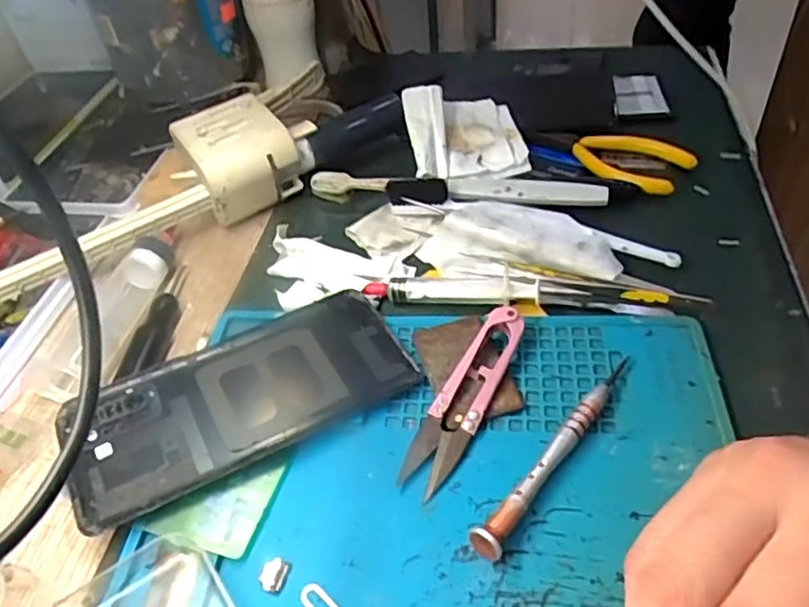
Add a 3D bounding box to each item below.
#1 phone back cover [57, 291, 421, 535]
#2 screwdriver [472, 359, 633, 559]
[{"bbox_3d":[-0.075,0.044,0.304,0.155,0.011,0.073,-23,47,-16],"label":"phone back cover"},{"bbox_3d":[0.065,0.060,0.272,0.012,0.012,0.113,27,54,29],"label":"screwdriver"}]

